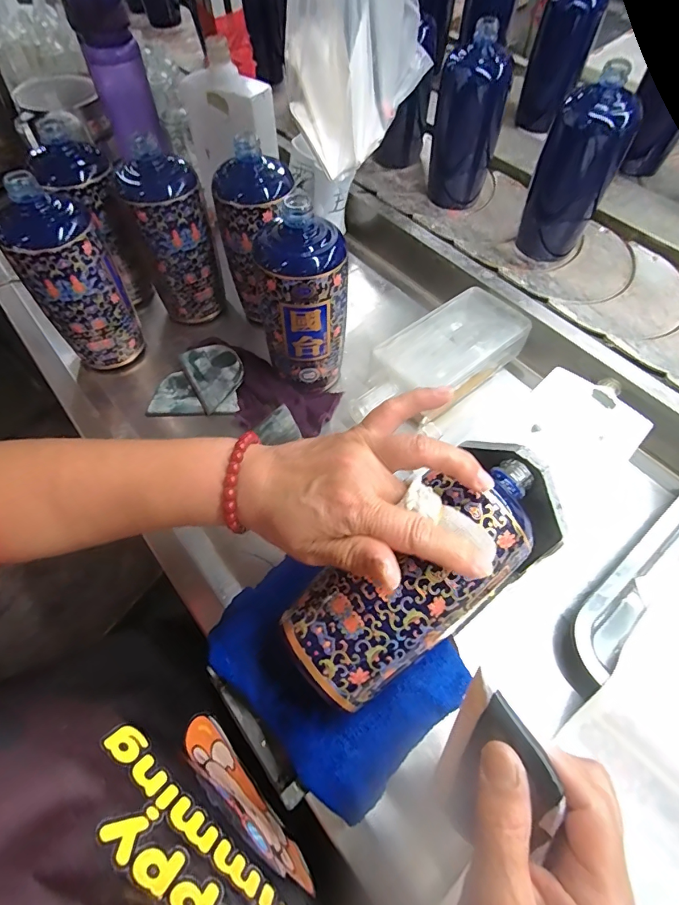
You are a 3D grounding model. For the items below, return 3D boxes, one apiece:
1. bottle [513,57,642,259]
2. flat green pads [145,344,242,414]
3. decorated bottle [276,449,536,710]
[{"bbox_3d":[0.272,-0.322,0.513,0.064,0.174,0.057,-17,61,-8],"label":"bottle"},{"bbox_3d":[-0.155,-0.078,0.484,0.095,0.017,0.079,-4,73,3],"label":"flat green pads"},{"bbox_3d":[0.054,0.075,0.284,0.191,0.071,0.073,-37,65,-7],"label":"decorated bottle"}]

